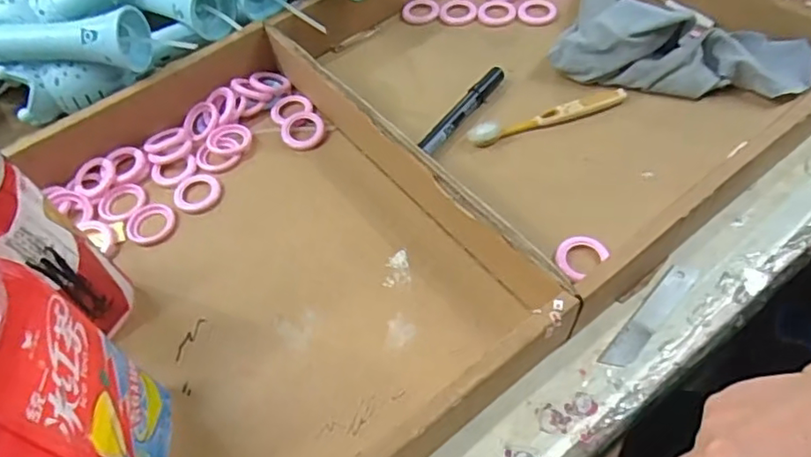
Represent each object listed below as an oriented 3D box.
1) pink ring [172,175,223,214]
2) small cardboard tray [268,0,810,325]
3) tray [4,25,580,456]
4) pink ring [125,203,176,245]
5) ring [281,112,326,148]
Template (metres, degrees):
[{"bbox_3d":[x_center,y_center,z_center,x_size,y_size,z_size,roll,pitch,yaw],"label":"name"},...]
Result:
[{"bbox_3d":[-0.169,-0.029,0.479,0.039,0.004,0.037,-1,56,2],"label":"pink ring"},{"bbox_3d":[0.142,-0.157,0.510,0.392,0.057,0.392,-32,61,-17],"label":"small cardboard tray"},{"bbox_3d":[-0.139,0.029,0.402,0.340,0.067,0.368,-33,61,-18],"label":"tray"},{"bbox_3d":[-0.201,-0.004,0.465,0.038,0.004,0.037,-1,56,2],"label":"pink ring"},{"bbox_3d":[-0.089,-0.086,0.506,0.037,0.007,0.034,-1,56,2],"label":"ring"}]

